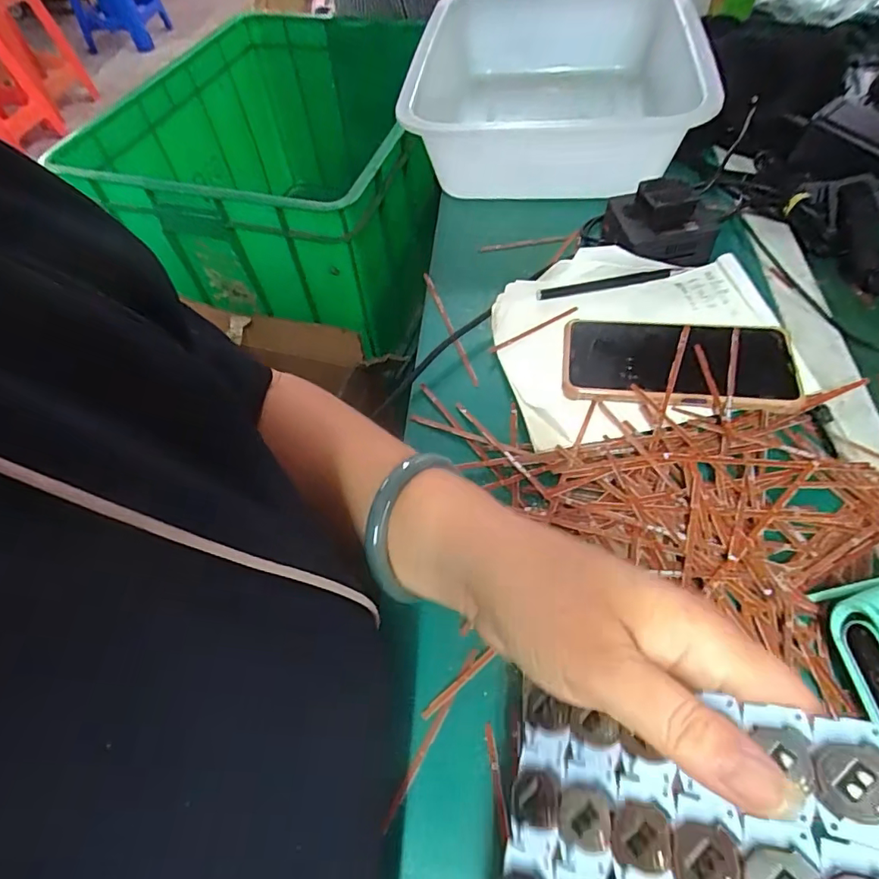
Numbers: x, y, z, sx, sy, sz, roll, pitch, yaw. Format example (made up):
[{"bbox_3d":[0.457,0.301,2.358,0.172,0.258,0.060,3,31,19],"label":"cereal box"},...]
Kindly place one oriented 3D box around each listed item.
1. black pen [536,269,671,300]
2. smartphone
[{"bbox_3d":[0.139,-0.132,0.450,0.116,0.010,0.012,-10,55,-3],"label":"black pen"},{"bbox_3d":[0.174,-0.059,0.392,0.158,0.015,0.075,6,56,8],"label":"smartphone"}]

